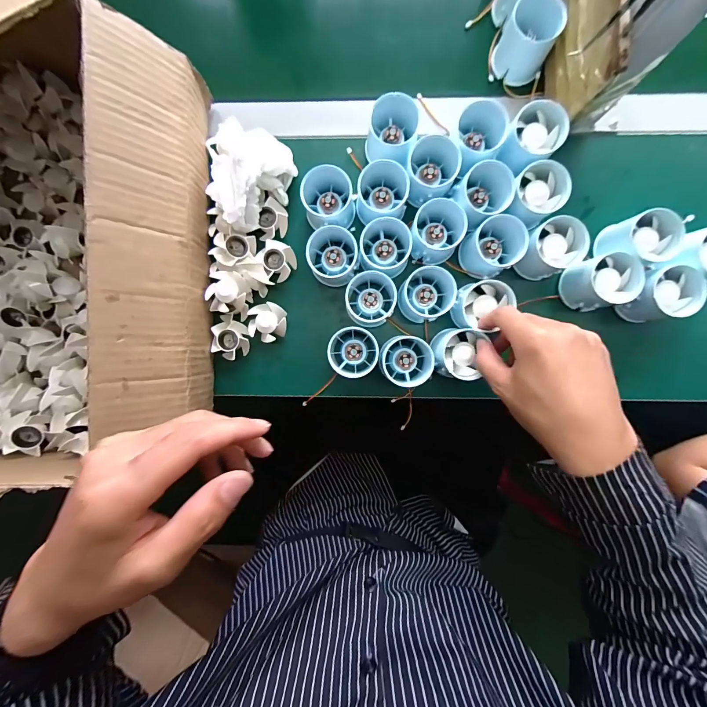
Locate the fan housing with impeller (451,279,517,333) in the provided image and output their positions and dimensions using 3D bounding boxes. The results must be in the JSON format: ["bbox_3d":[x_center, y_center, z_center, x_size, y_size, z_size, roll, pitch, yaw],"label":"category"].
[{"bbox_3d":[0.135,-0.050,0.351,0.049,0.049,0.047,0,90,1],"label":"fan housing with impeller"}]

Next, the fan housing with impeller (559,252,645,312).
[{"bbox_3d":[0.256,-0.073,0.344,0.051,0.046,0.050,0,90,1],"label":"fan housing with impeller"}]

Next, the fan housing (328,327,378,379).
[{"bbox_3d":[-0.001,-0.002,0.367,0.055,0.034,0.055,27,91,1],"label":"fan housing"}]

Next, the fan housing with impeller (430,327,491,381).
[{"bbox_3d":[0.111,0.001,0.353,0.052,0.044,0.051,10,91,1],"label":"fan housing with impeller"}]

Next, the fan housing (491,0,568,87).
[{"bbox_3d":[0.182,-0.327,0.346,0.055,0.045,0.059,23,91,1],"label":"fan housing"}]

